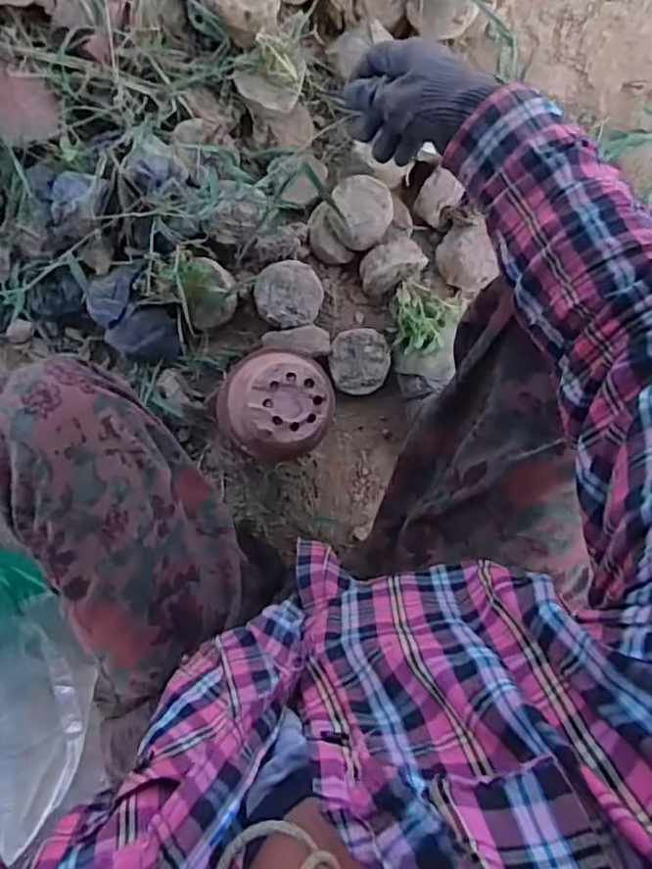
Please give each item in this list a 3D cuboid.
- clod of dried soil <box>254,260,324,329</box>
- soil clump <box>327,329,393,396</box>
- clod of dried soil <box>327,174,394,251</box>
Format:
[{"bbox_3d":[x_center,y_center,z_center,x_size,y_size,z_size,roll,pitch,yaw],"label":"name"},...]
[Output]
[{"bbox_3d":[-0.043,-0.158,0.722,0.076,0.044,0.072,-2,89,-8],"label":"clod of dried soil"},{"bbox_3d":[0.039,-0.086,0.742,0.070,0.029,0.074,0,89,-8],"label":"soil clump"},{"bbox_3d":[0.038,-0.254,0.712,0.073,0.047,0.070,0,89,-8],"label":"clod of dried soil"}]

